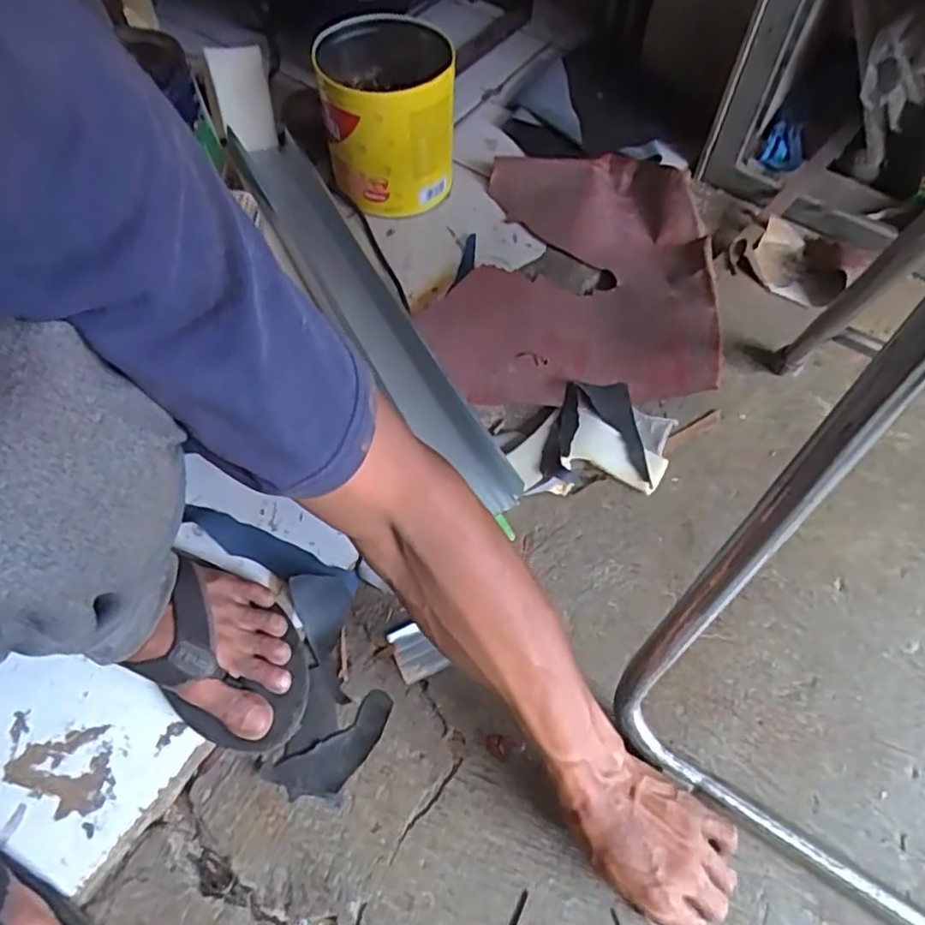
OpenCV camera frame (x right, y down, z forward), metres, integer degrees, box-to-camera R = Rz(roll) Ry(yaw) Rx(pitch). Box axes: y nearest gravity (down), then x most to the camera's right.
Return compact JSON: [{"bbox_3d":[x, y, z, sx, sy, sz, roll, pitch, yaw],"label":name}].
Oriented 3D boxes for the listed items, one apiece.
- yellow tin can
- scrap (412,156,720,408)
[{"bbox_3d":[-0.084,-0.394,0.771,0.143,0.164,0.144,-4,62,-2],"label":"yellow tin can"},{"bbox_3d":[0.128,-0.208,0.776,0.316,0.075,0.349,6,61,3],"label":"scrap"}]

